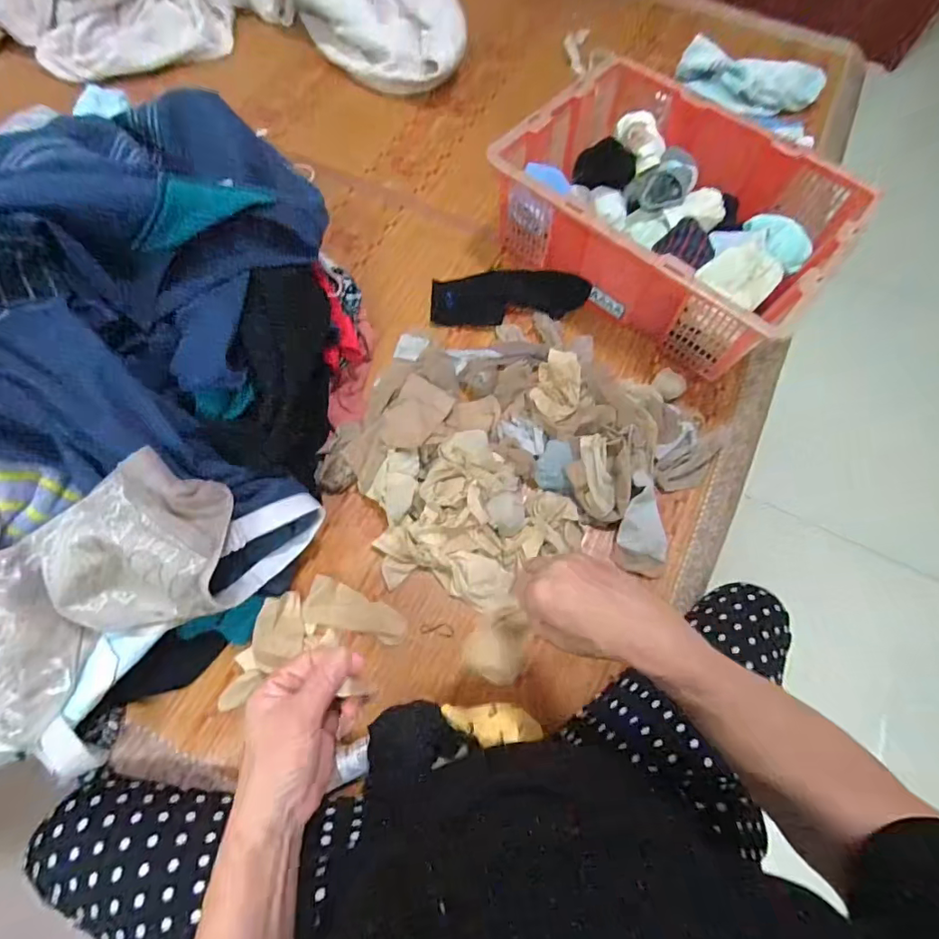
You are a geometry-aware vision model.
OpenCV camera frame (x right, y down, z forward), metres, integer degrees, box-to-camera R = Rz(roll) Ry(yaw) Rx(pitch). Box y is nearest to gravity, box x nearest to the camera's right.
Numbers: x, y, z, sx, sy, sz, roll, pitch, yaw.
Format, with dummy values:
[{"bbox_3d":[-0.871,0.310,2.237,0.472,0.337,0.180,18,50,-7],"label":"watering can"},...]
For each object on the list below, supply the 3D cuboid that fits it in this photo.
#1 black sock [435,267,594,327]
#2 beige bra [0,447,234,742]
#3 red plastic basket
[{"bbox_3d":[0.063,-0.268,0.775,0.243,0.049,0.079,-1,68,-3],"label":"black sock"},{"bbox_3d":[-0.368,0.114,0.459,0.320,0.121,0.146,-36,74,-15],"label":"beige bra"},{"bbox_3d":[0.305,-0.392,0.774,0.448,0.158,0.353,38,71,12],"label":"red plastic basket"}]

